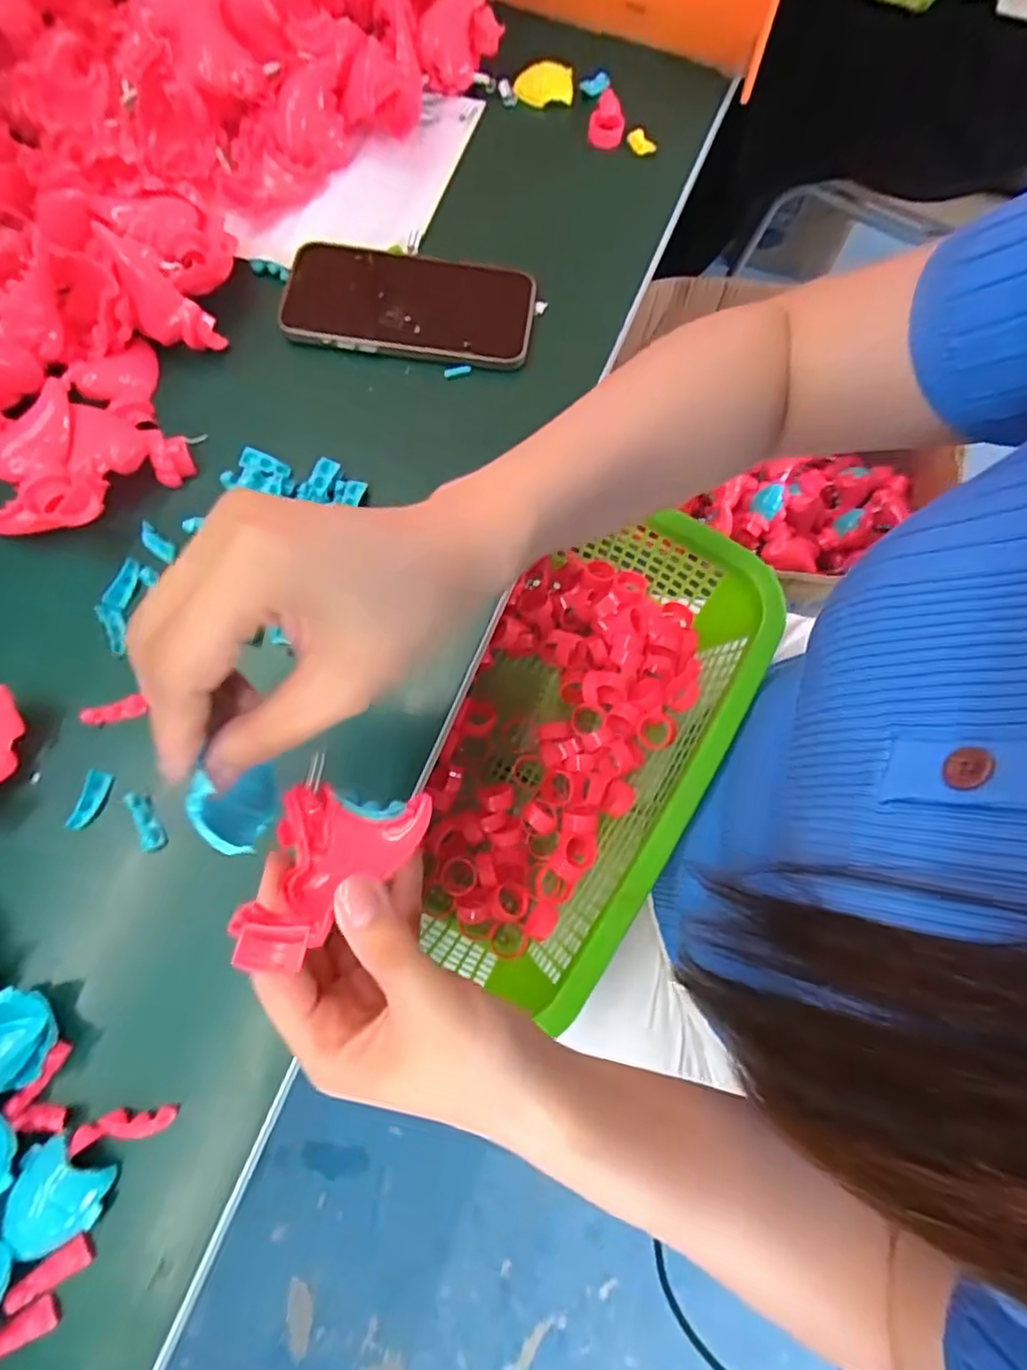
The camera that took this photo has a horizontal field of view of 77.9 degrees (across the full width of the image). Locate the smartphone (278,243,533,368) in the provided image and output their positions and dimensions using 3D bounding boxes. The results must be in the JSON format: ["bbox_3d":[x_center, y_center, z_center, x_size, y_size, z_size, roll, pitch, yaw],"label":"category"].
[{"bbox_3d":[-0.066,-0.250,0.412,0.155,0.012,0.080,7,72,0],"label":"smartphone"}]

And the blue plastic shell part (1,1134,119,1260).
[{"bbox_3d":[-0.186,0.210,0.259,0.035,0.009,0.040,5,72,0],"label":"blue plastic shell part"}]

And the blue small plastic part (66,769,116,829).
[{"bbox_3d":[-0.210,0.057,0.315,0.013,0.007,0.029,17,72,3],"label":"blue small plastic part"}]

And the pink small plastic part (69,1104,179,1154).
[{"bbox_3d":[-0.166,0.188,0.272,0.039,0.007,0.011,-3,71,-16],"label":"pink small plastic part"}]

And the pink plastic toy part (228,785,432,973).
[{"bbox_3d":[-0.065,0.070,0.235,0.057,0.032,0.063,9,72,1],"label":"pink plastic toy part"}]

